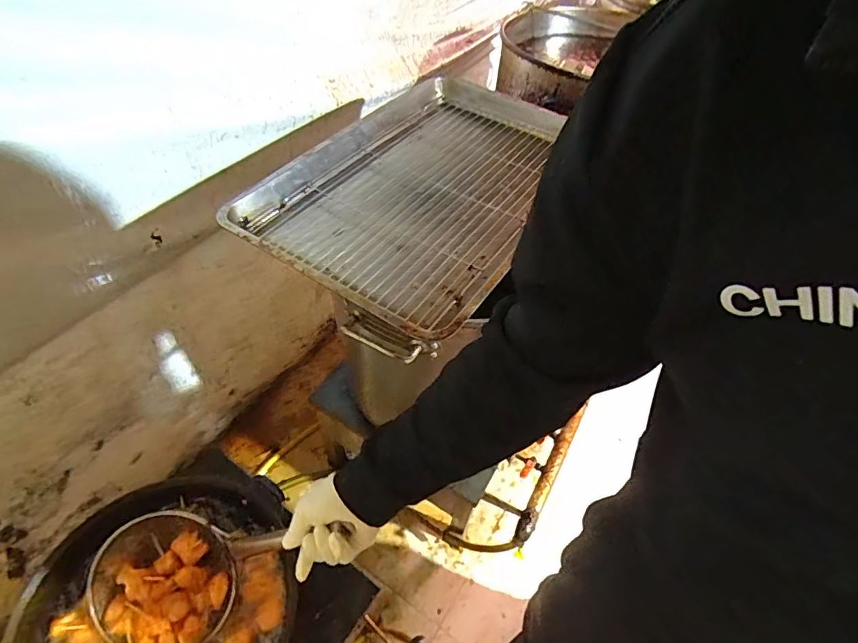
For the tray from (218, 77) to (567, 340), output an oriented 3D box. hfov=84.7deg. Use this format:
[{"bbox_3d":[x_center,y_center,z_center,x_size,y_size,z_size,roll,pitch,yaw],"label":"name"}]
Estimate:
[{"bbox_3d":[0.011,-0.248,0.793,0.366,0.048,0.634,27,54,18],"label":"tray"}]

